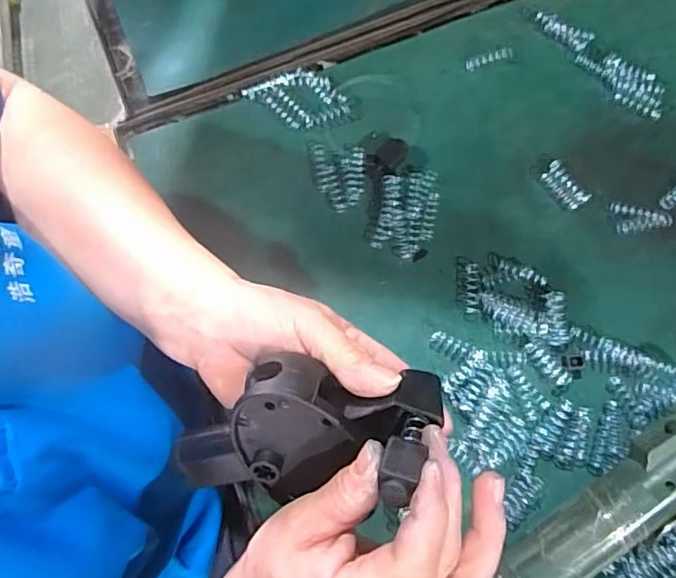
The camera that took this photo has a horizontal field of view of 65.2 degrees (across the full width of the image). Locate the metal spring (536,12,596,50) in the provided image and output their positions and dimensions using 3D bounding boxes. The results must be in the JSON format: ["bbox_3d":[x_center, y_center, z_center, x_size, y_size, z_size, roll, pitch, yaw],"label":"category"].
[{"bbox_3d":[0.192,-0.221,0.452,0.050,0.010,0.017,32,81,6],"label":"metal spring"}]

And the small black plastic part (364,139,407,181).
[{"bbox_3d":[0.040,-0.105,0.428,0.037,0.012,0.026,-32,81,-5],"label":"small black plastic part"}]

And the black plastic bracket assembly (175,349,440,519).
[{"bbox_3d":[-0.023,0.071,0.262,0.145,0.035,0.069,-15,79,20],"label":"black plastic bracket assembly"}]

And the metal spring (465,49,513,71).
[{"bbox_3d":[0.126,-0.192,0.441,0.041,0.005,0.008,-21,80,-4],"label":"metal spring"}]

